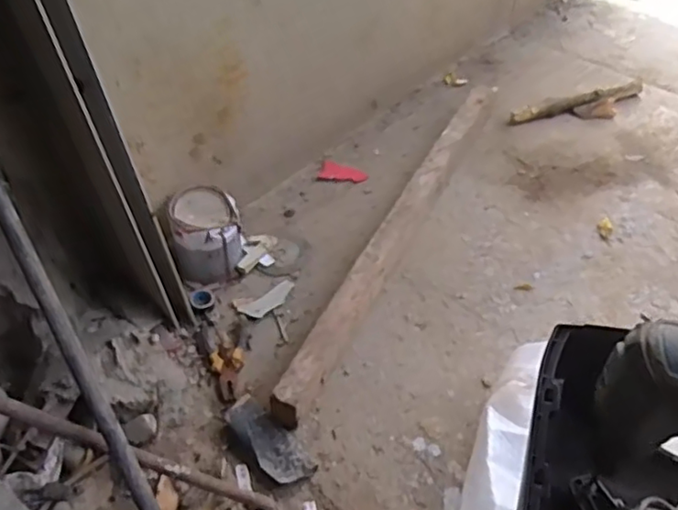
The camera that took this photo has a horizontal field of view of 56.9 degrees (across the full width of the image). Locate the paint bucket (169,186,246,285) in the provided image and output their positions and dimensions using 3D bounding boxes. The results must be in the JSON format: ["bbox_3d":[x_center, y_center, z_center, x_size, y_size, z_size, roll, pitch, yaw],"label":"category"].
[{"bbox_3d":[-0.216,-0.031,1.031,0.118,0.131,0.105,-19,49,-13],"label":"paint bucket"}]

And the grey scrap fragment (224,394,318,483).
[{"bbox_3d":[-0.094,0.243,0.835,0.060,0.019,0.136,-30,52,-21],"label":"grey scrap fragment"}]

